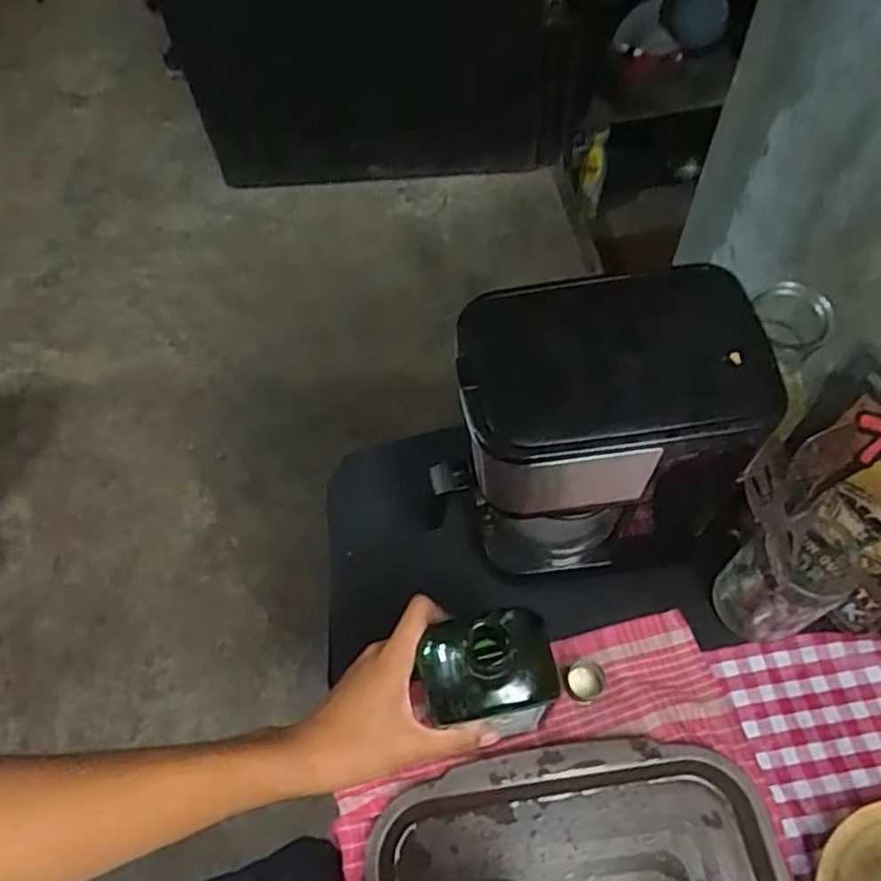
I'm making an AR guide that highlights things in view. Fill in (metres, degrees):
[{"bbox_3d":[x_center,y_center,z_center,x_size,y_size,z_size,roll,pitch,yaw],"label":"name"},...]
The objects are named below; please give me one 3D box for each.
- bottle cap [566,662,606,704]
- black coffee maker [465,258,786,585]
[{"bbox_3d":[0.123,0.206,0.605,0.032,0.007,0.032,-2,60,3],"label":"bottle cap"},{"bbox_3d":[0.128,0.001,0.557,0.213,0.239,0.130,-5,60,0],"label":"black coffee maker"}]

